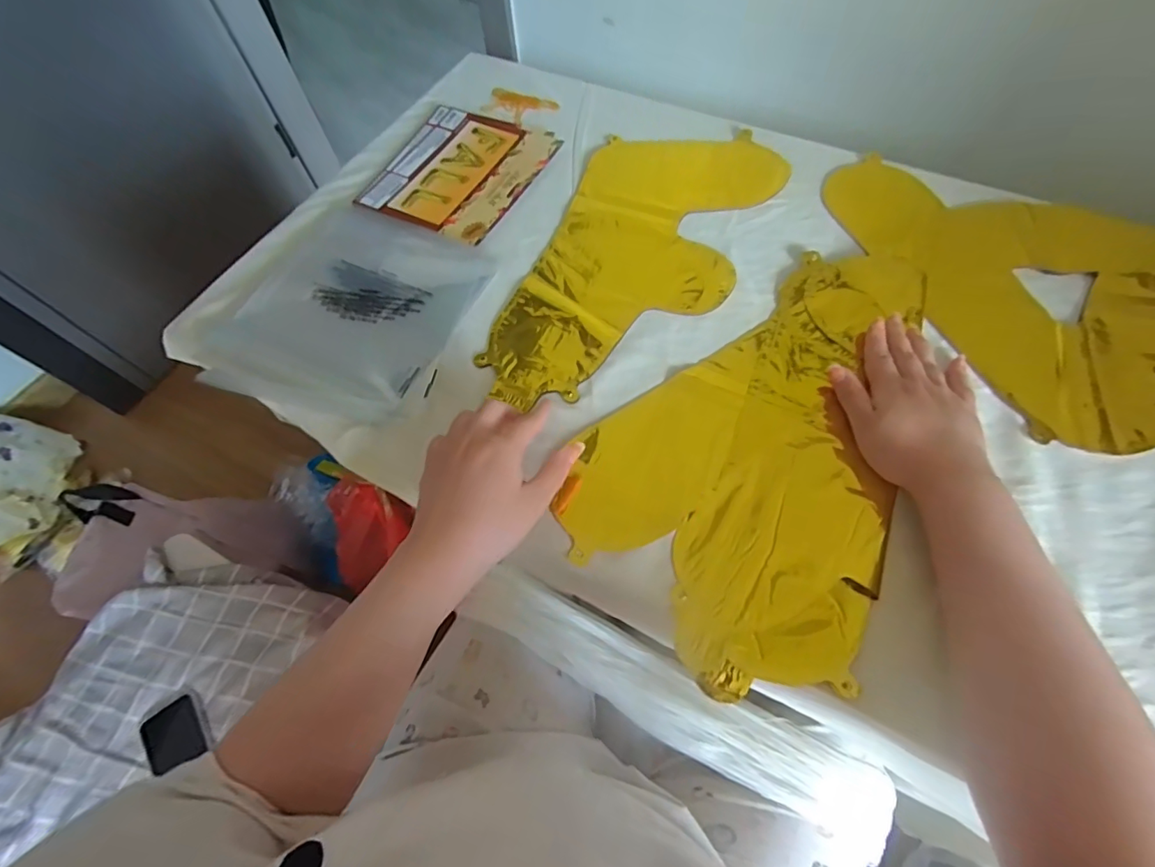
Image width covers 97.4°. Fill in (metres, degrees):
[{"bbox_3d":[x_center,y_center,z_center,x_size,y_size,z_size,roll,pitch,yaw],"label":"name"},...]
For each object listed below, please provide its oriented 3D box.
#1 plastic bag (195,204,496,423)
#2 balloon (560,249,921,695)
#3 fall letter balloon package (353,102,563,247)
[{"bbox_3d":[-0.222,-0.124,0.500,0.220,0.015,0.236,21,66,13],"label":"plastic bag"},{"bbox_3d":[0.161,-0.012,0.432,0.232,0.011,0.407,27,68,16],"label":"balloon"},{"bbox_3d":[-0.138,-0.307,0.592,0.174,0.007,0.190,24,67,15],"label":"fall letter balloon package"}]

